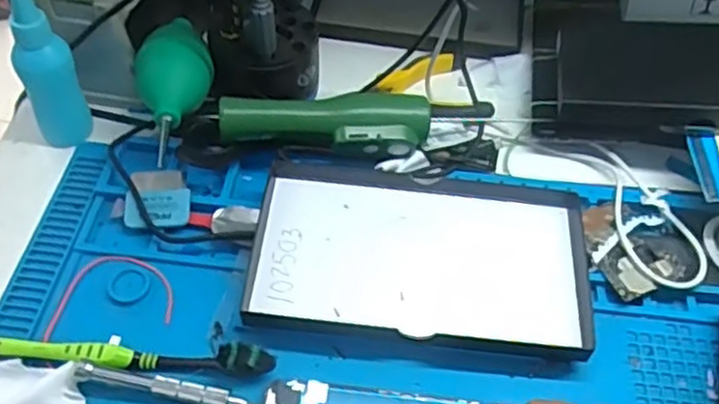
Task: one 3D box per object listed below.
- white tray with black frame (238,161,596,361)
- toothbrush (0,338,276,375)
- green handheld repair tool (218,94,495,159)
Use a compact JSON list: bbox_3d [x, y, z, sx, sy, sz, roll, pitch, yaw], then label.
[{"bbox_3d":[0.037,0.028,0.421,0.192,0.016,0.121,5,54,2],"label":"white tray with black frame"},{"bbox_3d":[-0.138,0.082,0.375,0.182,0.016,0.014,2,54,0],"label":"toothbrush"},{"bbox_3d":[0.001,-0.051,0.460,0.181,0.040,0.037,0,54,-2],"label":"green handheld repair tool"}]

